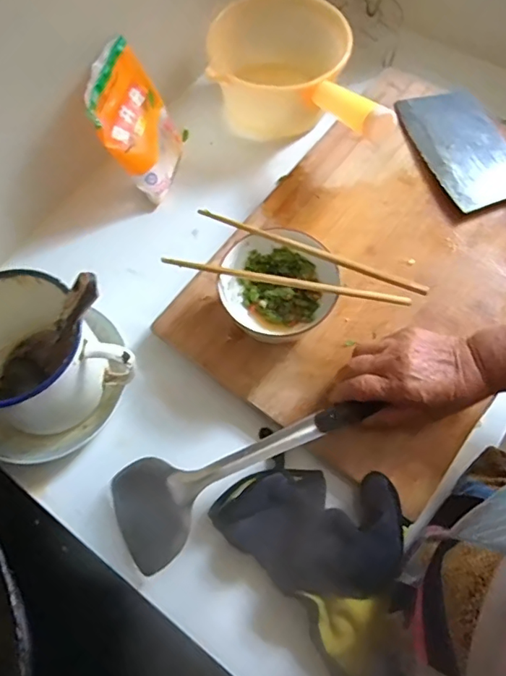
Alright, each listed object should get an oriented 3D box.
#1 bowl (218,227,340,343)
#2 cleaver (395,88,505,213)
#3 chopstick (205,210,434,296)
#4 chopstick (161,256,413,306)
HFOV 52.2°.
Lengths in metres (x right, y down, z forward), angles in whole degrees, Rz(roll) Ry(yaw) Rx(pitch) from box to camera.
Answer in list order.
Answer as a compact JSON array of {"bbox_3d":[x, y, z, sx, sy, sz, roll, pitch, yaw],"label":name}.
[{"bbox_3d":[0.025,-0.055,0.524,0.100,0.069,0.106,-1,66,2],"label":"bowl"},{"bbox_3d":[0.270,-0.191,0.596,0.101,0.031,0.276,-21,68,-8],"label":"cleaver"},{"bbox_3d":[0.055,-0.085,0.500,0.231,0.009,0.009,22,69,10],"label":"chopstick"},{"bbox_3d":[0.030,-0.053,0.488,0.231,0.012,0.008,10,67,5],"label":"chopstick"}]

